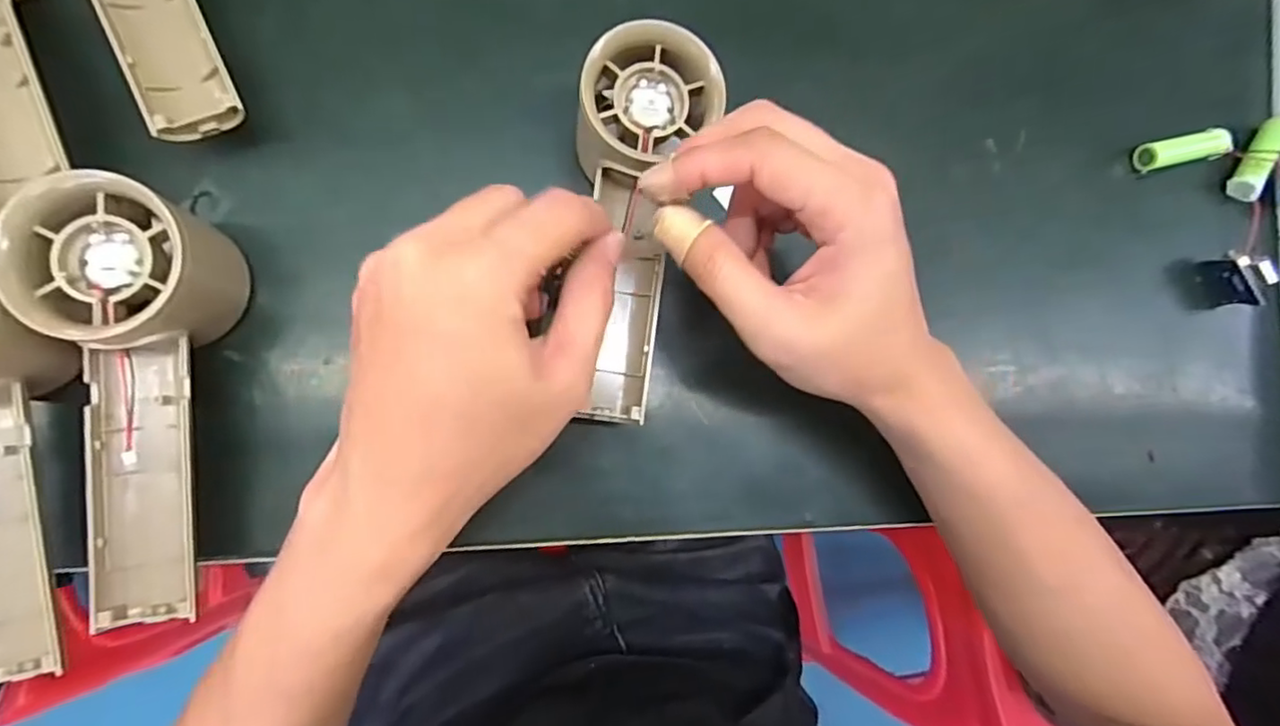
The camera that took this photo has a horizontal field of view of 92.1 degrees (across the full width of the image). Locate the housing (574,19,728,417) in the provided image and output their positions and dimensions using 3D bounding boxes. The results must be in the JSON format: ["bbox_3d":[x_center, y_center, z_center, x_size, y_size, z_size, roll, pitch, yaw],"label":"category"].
[{"bbox_3d":[0.001,-0.053,0.253,0.054,0.034,0.155,2,99,-9],"label":"housing"}]

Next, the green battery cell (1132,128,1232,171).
[{"bbox_3d":[0.300,-0.117,0.341,0.050,0.015,0.015,-14,90,-10],"label":"green battery cell"}]

